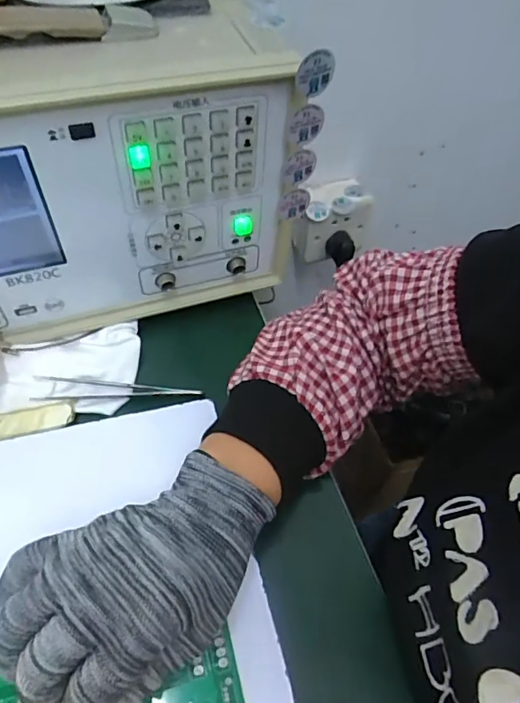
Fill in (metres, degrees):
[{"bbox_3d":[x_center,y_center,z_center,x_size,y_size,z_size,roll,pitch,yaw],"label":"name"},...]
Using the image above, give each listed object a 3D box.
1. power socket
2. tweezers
[{"bbox_3d":[0.090,-0.171,0.638,0.087,0.079,0.064,-11,58,-11],"label":"power socket"},{"bbox_3d":[-0.106,0.026,0.374,0.121,0.007,0.018,-1,56,-5],"label":"tweezers"}]

